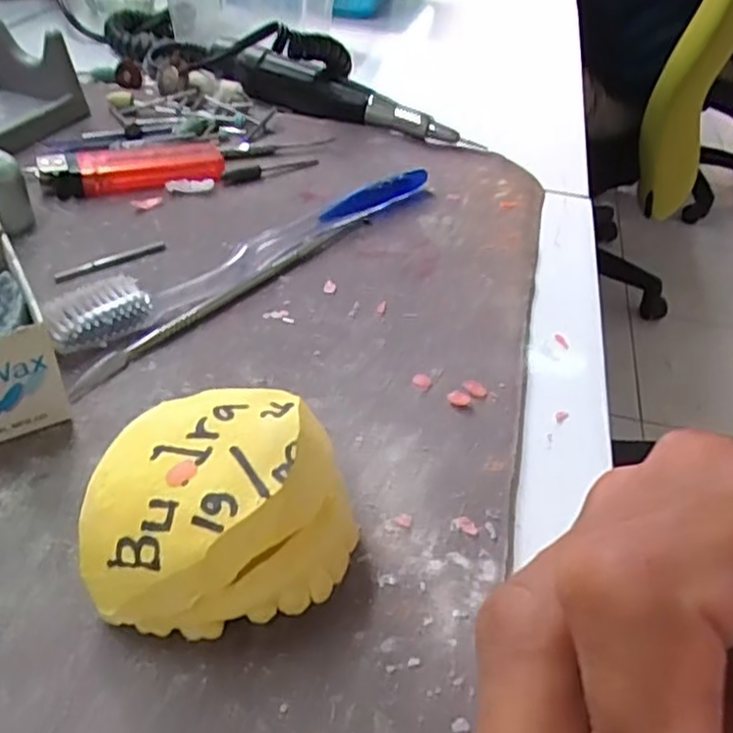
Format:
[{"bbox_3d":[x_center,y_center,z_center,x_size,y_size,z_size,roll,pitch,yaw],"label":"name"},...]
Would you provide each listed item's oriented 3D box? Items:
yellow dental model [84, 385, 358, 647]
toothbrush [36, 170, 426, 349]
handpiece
[{"bbox_3d":[-0.036,0.033,0.166,0.057,0.036,0.053,4,41,-3],"label":"yellow dental model"},{"bbox_3d":[-0.037,-0.049,0.279,0.019,0.012,0.183,35,48,29],"label":"toothbrush"},{"bbox_3d":[-0.011,-0.146,0.390,0.146,0.022,0.024,23,43,18],"label":"handpiece"}]

